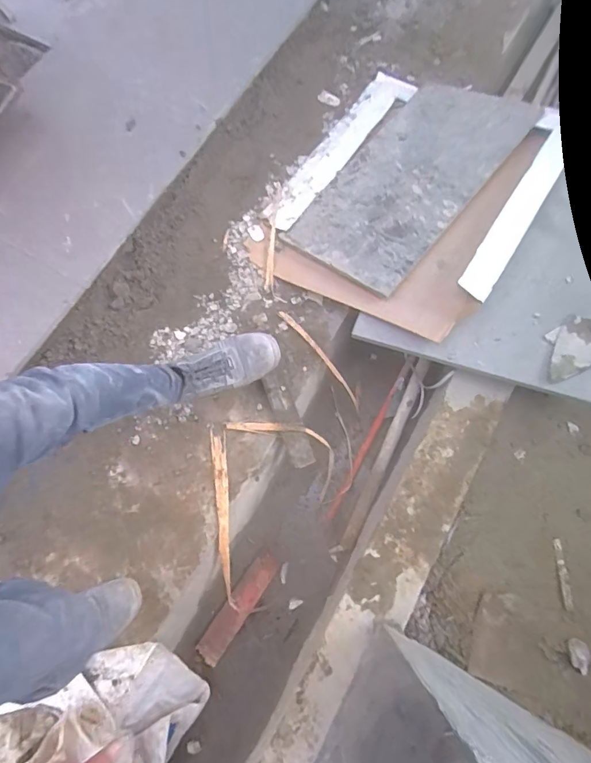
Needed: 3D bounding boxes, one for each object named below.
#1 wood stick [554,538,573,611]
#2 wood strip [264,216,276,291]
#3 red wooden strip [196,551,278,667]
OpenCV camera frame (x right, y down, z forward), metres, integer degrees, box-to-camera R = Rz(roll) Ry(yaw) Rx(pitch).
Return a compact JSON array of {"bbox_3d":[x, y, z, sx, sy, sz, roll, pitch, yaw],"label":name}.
[{"bbox_3d":[0.567,0.408,0.940,0.020,0.008,0.139,-2,71,2],"label":"wood stick"},{"bbox_3d":[-0.066,-0.351,1.208,0.020,0.013,0.222,3,71,3],"label":"wood strip"},{"bbox_3d":[-0.140,0.555,1.099,0.063,0.017,0.274,33,75,11],"label":"red wooden strip"}]

